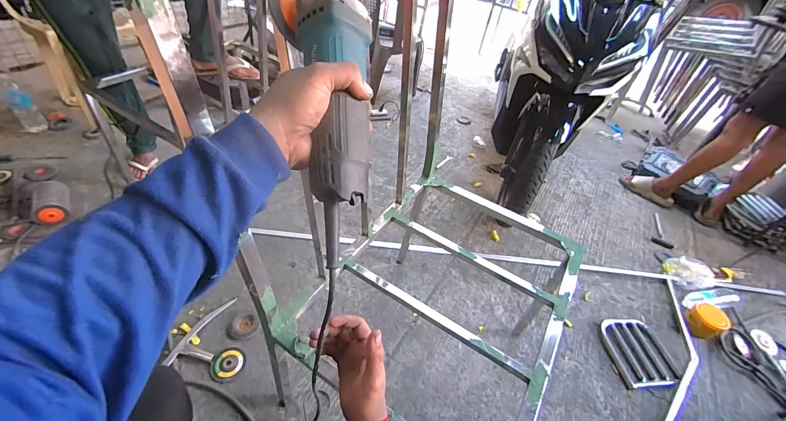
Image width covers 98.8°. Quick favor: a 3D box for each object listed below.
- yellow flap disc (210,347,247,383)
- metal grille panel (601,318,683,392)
[{"bbox_3d":[-0.478,0.447,0.982,0.091,0.013,0.098,6,45,-6],"label":"yellow flap disc"},{"bbox_3d":[0.916,0.522,1.251,0.250,0.031,0.247,5,45,-8],"label":"metal grille panel"}]

